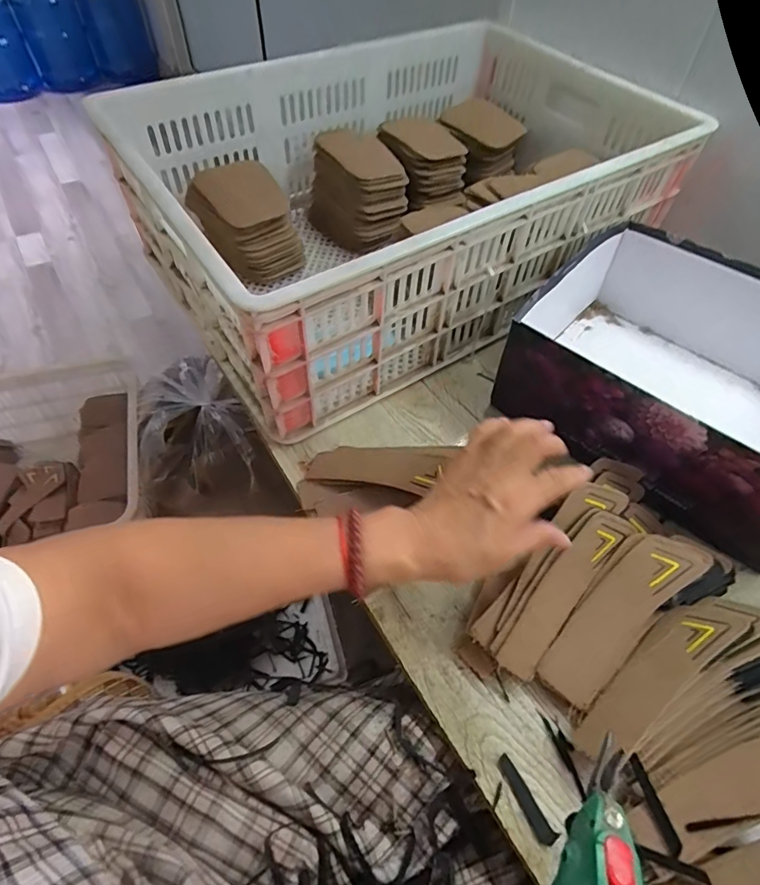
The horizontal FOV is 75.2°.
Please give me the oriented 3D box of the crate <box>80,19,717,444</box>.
[{"bbox_3d":[0.033,-0.316,0.633,0.597,0.193,0.433,-27,59,-21],"label":"crate"}]

